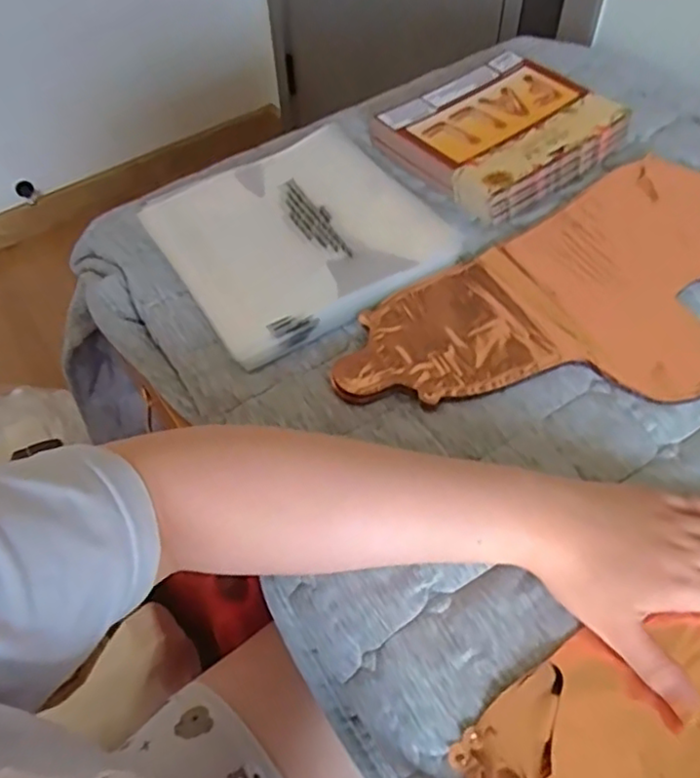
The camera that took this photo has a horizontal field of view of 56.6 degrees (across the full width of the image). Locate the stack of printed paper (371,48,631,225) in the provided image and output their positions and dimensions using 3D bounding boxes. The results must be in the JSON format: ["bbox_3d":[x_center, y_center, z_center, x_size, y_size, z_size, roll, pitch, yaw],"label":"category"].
[{"bbox_3d":[0.149,-0.259,0.642,0.199,0.030,0.173,-36,60,-21],"label":"stack of printed paper"}]

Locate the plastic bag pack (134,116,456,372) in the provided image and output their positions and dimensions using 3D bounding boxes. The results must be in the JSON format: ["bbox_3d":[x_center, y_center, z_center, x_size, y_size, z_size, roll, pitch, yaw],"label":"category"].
[{"bbox_3d":[-0.049,-0.136,0.566,0.206,0.028,0.209,-31,58,-18],"label":"plastic bag pack"}]

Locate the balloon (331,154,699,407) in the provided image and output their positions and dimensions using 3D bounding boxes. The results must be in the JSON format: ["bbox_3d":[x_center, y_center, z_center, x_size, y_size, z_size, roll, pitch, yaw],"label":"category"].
[{"bbox_3d":[0.201,-0.077,0.523,0.432,0.015,0.204,-26,57,-14],"label":"balloon"}]

